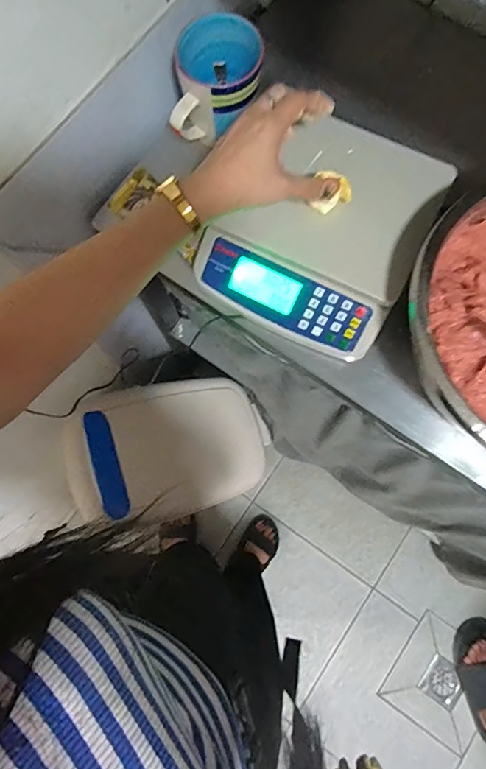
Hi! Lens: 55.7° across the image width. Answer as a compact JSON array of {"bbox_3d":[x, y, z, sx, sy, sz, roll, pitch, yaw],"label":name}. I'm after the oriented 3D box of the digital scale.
[{"bbox_3d":[0.084,-0.171,0.514,0.206,0.068,0.228,25,80,6],"label":"digital scale"}]

